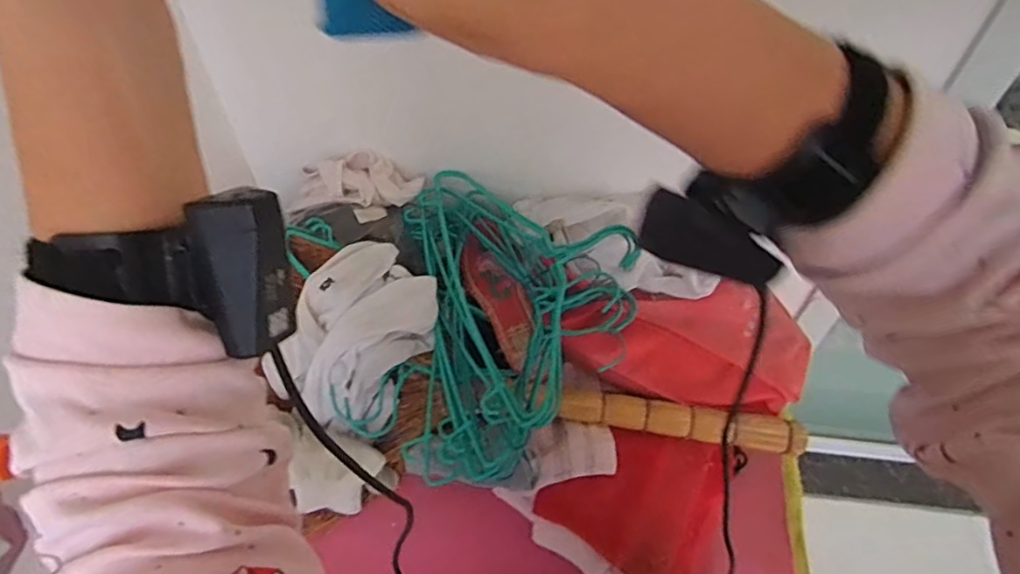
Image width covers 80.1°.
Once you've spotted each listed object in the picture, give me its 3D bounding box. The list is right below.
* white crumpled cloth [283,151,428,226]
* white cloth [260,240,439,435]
[{"bbox_3d":[-0.216,-0.136,0.840,0.186,0.052,0.097,0,52,-2],"label":"white crumpled cloth"},{"bbox_3d":[-0.182,0.055,0.727,0.161,0.053,0.211,30,80,1],"label":"white cloth"}]

